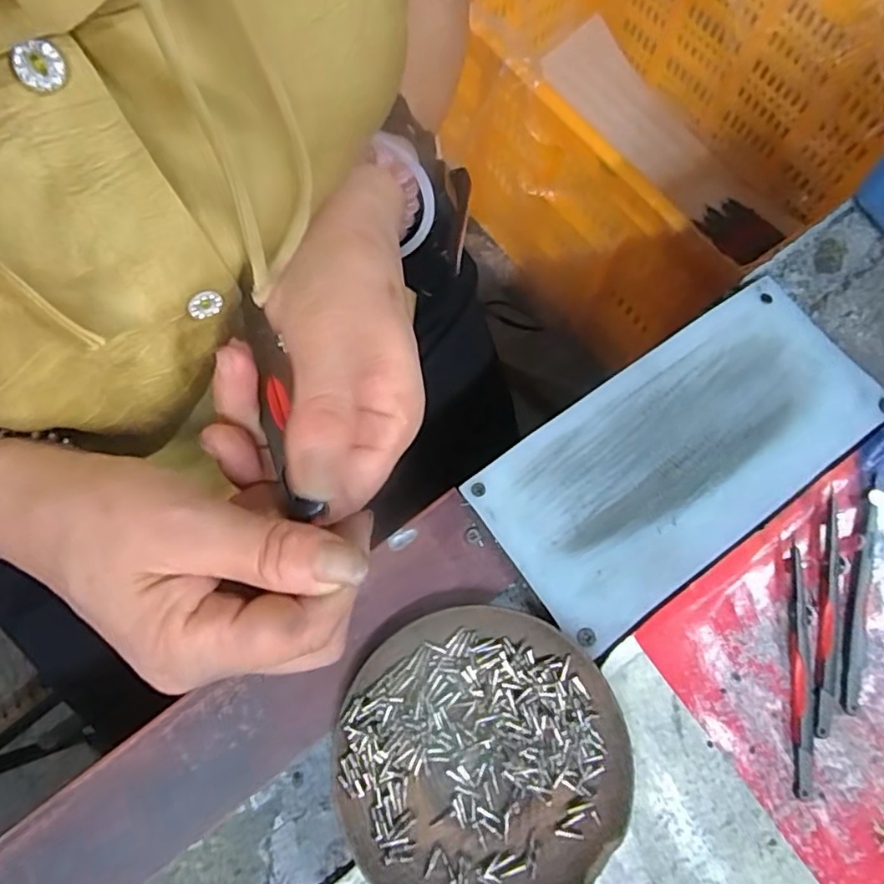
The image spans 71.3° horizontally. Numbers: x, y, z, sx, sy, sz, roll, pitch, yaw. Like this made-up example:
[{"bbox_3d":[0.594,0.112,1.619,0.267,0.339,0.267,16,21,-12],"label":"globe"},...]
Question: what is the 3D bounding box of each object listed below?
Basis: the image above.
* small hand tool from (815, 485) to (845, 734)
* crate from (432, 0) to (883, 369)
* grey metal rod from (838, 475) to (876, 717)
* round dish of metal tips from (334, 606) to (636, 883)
[{"bbox_3d":[0.174,0.074,0.276,0.009,0.007,0.107,12,73,2],"label":"small hand tool"},{"bbox_3d":[0.217,-0.364,0.683,0.349,0.246,0.436,-38,78,-12],"label":"crate"},{"bbox_3d":[0.190,0.067,0.281,0.011,0.010,0.105,14,73,3],"label":"grey metal rod"},{"bbox_3d":[0.017,0.129,0.250,0.111,0.020,0.113,1,73,-2],"label":"round dish of metal tips"}]

